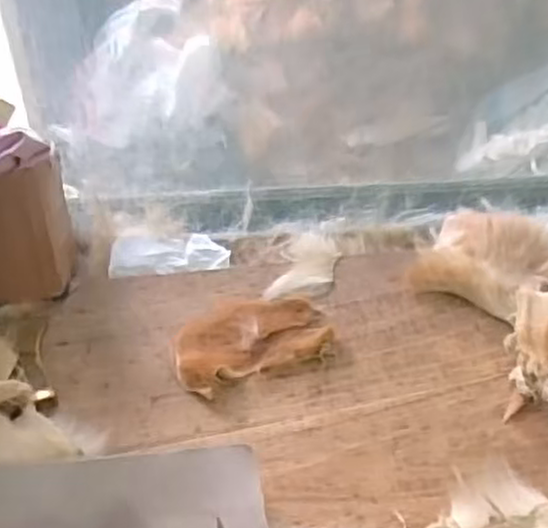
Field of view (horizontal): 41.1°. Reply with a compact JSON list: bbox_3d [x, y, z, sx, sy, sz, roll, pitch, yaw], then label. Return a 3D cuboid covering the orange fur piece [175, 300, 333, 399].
[{"bbox_3d":[-0.018,0.057,0.579,0.122,0.017,0.079,-14,41,-15],"label":"orange fur piece"}]

